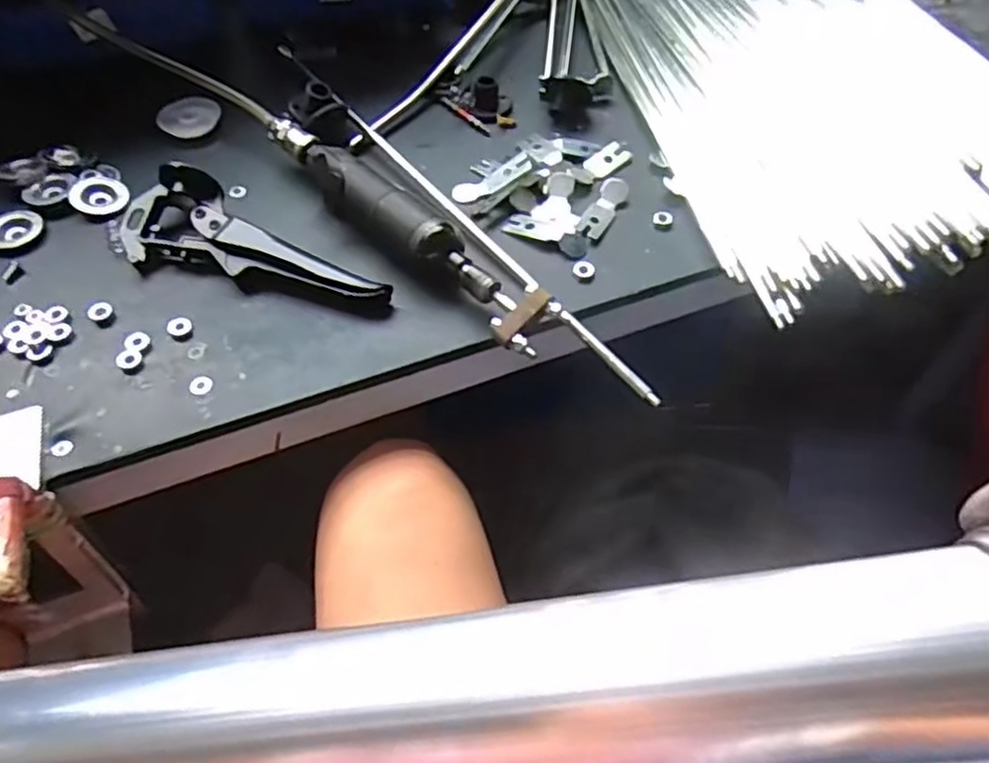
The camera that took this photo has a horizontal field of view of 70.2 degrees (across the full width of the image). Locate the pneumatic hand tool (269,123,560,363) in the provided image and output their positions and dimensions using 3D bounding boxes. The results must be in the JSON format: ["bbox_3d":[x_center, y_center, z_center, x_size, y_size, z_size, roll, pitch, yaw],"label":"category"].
[{"bbox_3d":[-0.064,-0.107,0.478,0.261,0.047,0.038,38,63,24],"label":"pneumatic hand tool"}]

